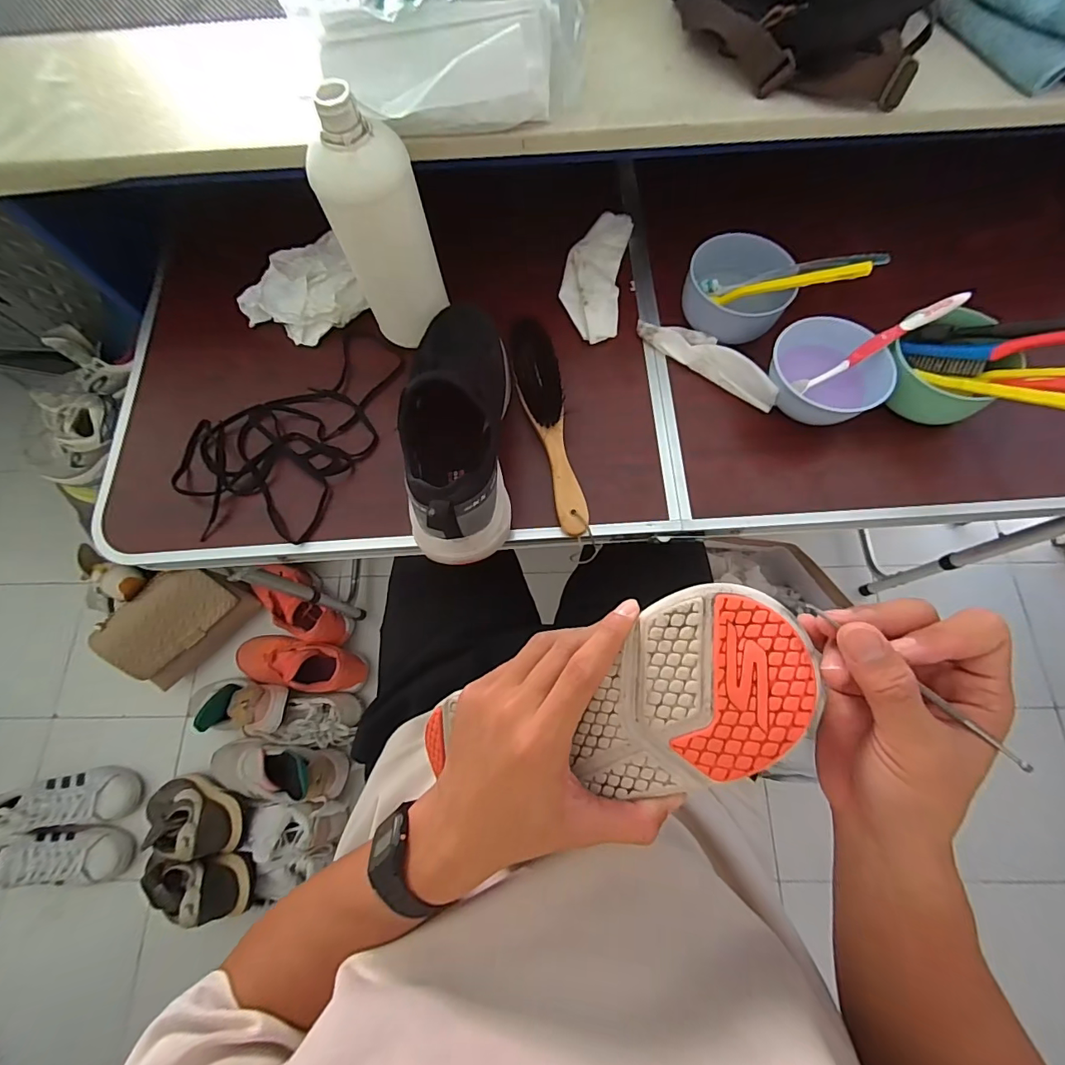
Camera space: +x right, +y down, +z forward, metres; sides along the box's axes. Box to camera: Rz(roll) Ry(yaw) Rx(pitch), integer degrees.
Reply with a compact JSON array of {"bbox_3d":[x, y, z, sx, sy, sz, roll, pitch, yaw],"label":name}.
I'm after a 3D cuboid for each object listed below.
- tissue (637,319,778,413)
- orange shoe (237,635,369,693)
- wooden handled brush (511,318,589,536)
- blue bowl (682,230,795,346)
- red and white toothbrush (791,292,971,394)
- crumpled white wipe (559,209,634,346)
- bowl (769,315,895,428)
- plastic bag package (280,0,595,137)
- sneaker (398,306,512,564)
[{"bbox_3d":[0.188,-0.188,0.501,0.162,0.026,0.040,43,79,14],"label":"tissue"},{"bbox_3d":[-0.479,0.267,0.964,0.293,0.076,0.091,9,73,5],"label":"orange shoe"},{"bbox_3d":[0.015,-0.110,0.487,0.044,0.033,0.234,-10,72,-1],"label":"wooden handled brush"},{"bbox_3d":[0.218,-0.259,0.505,0.108,0.053,0.094,28,76,10],"label":"blue bowl"},{"bbox_3d":[0.337,-0.184,0.463,0.163,0.019,0.014,-30,72,17],"label":"red and white toothbrush"},{"bbox_3d":[0.072,-0.302,0.557,0.069,0.014,0.176,9,73,5],"label":"crumpled white wipe"},{"bbox_3d":[0.301,-0.162,0.485,0.108,0.052,0.107,-1,72,2],"label":"bowl"},{"bbox_3d":[-0.069,-0.452,0.402,0.241,0.098,0.217,-1,72,2],"label":"plastic bag package"},{"bbox_3d":[-0.069,-0.109,0.439,0.090,0.099,0.272,-2,72,2],"label":"sneaker"}]

